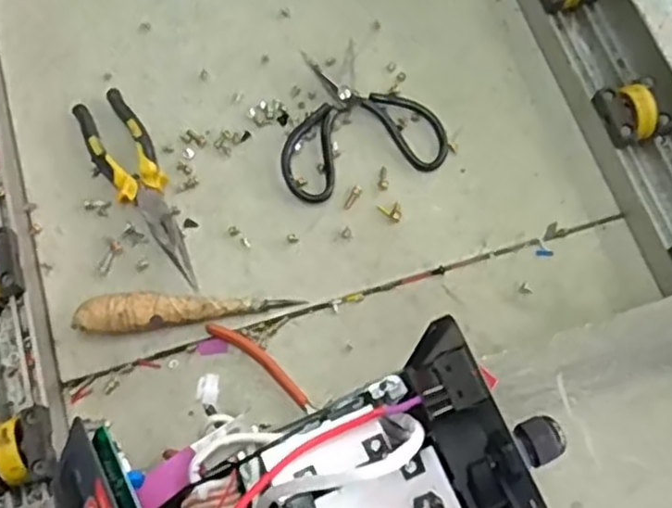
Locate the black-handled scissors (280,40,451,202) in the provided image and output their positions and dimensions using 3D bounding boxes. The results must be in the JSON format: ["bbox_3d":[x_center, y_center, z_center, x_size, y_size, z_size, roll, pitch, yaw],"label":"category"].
[{"bbox_3d":[0.015,-0.128,0.656,0.150,0.010,0.142,-16,69,-7],"label":"black-handled scissors"}]

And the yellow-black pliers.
[{"bbox_3d":[-0.175,-0.059,0.623,0.051,0.020,0.202,-25,71,-10],"label":"yellow-black pliers"}]

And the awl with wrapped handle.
[{"bbox_3d":[-0.121,0.049,0.582,0.176,0.030,0.030,-2,68,-2],"label":"awl with wrapped handle"}]

